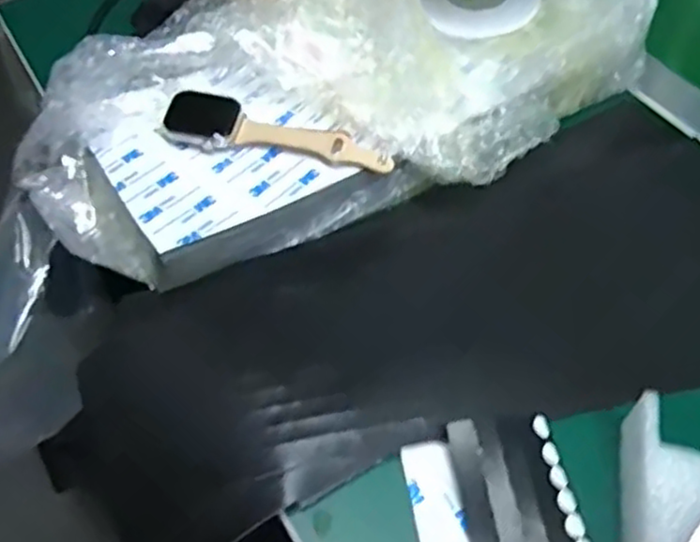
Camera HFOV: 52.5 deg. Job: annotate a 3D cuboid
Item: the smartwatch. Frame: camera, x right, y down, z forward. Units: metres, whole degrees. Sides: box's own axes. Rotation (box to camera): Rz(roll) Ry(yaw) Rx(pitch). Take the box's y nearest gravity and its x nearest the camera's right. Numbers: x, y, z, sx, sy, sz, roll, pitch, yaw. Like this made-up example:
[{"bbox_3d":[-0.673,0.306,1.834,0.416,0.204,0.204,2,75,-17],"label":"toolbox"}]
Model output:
[{"bbox_3d":[-0.039,-0.077,0.397,0.127,0.015,0.037,11,53,8],"label":"smartwatch"}]

